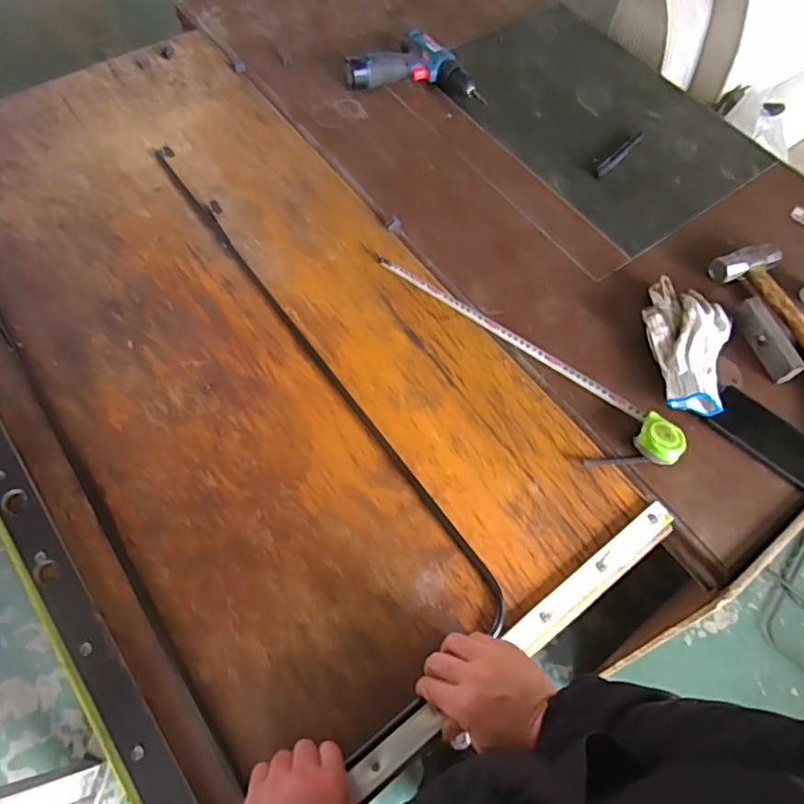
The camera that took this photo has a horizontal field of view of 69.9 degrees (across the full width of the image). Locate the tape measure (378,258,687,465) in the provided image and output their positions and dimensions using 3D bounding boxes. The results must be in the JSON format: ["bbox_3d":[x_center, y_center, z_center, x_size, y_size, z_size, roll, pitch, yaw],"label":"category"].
[{"bbox_3d":[0.165,-0.081,0.796,0.497,0.039,0.080,40,68,15],"label":"tape measure"}]

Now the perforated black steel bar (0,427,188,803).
[{"bbox_3d":[-0.440,0.127,0.666,0.038,0.016,0.864,-33,70,-18],"label":"perforated black steel bar"}]

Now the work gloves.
[{"bbox_3d":[0.394,-0.083,0.807,0.123,0.044,0.205,20,64,6],"label":"work gloves"}]

